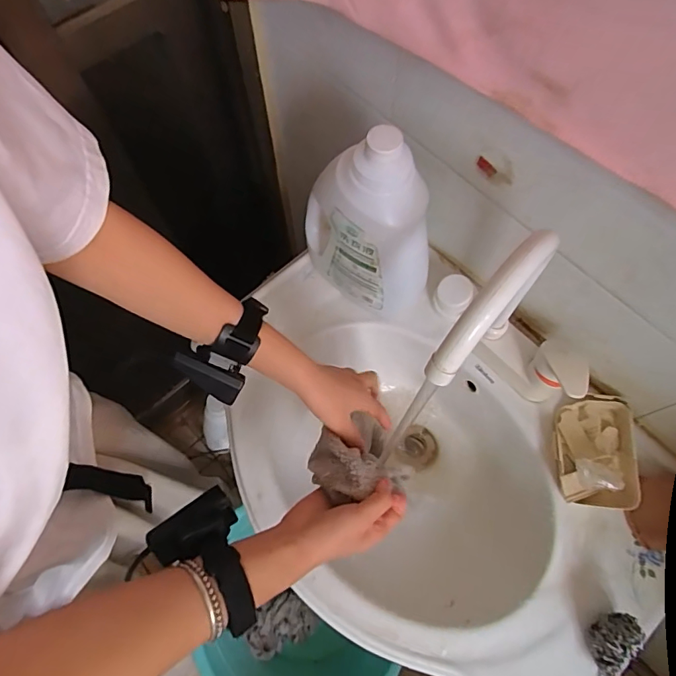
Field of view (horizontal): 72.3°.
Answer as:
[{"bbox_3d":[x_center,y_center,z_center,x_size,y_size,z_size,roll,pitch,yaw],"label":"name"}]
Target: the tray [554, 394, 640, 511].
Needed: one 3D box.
[{"bbox_3d":[0.302,0.130,0.541,0.087,0.029,0.127,9,67,4],"label":"tray"}]

